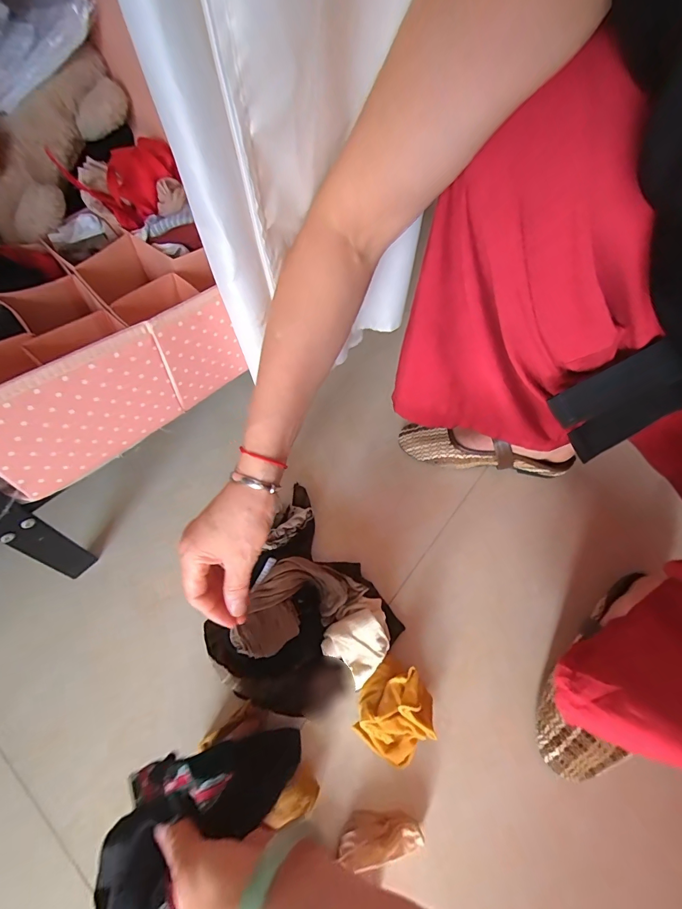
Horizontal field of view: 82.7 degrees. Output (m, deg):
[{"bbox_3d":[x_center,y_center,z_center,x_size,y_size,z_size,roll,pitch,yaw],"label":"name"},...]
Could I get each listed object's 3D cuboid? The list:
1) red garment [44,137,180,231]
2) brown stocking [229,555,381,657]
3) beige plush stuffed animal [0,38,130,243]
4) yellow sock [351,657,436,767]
[{"bbox_3d":[-0.216,-0.273,0.396,0.109,0.061,0.041,-34,66,-23],"label":"red garment"},{"bbox_3d":[-0.045,0.147,0.401,0.137,0.035,0.075,-21,61,-17],"label":"brown stocking"},{"bbox_3d":[-0.295,-0.317,0.387,0.078,0.062,0.210,29,88,14],"label":"beige plush stuffed animal"},{"bbox_3d":[0.053,0.245,0.370,0.073,0.060,0.073,2,57,-4],"label":"yellow sock"}]

